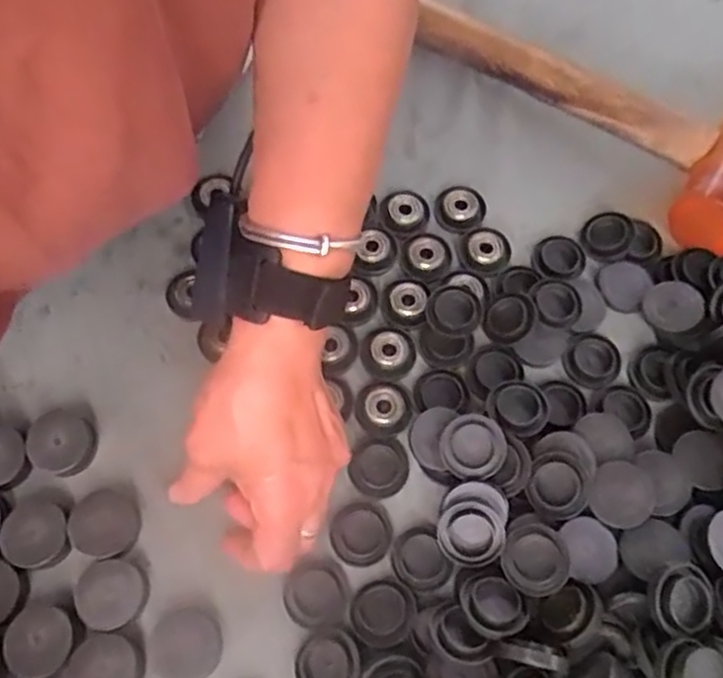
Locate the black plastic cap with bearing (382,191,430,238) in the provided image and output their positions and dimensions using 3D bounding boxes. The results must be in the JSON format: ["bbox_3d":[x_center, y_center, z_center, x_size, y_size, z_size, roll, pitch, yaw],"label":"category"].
[{"bbox_3d":[0.027,-0.079,0.443,0.025,0.012,0.030,34,70,13],"label":"black plastic cap with bearing"}]

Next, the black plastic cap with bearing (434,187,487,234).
[{"bbox_3d":[0.063,-0.084,0.448,0.031,0.007,0.032,0,66,-1],"label":"black plastic cap with bearing"}]

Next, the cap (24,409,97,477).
[{"bbox_3d":[-0.162,0.056,0.381,0.037,0.016,0.032,22,68,9],"label":"cap"}]

